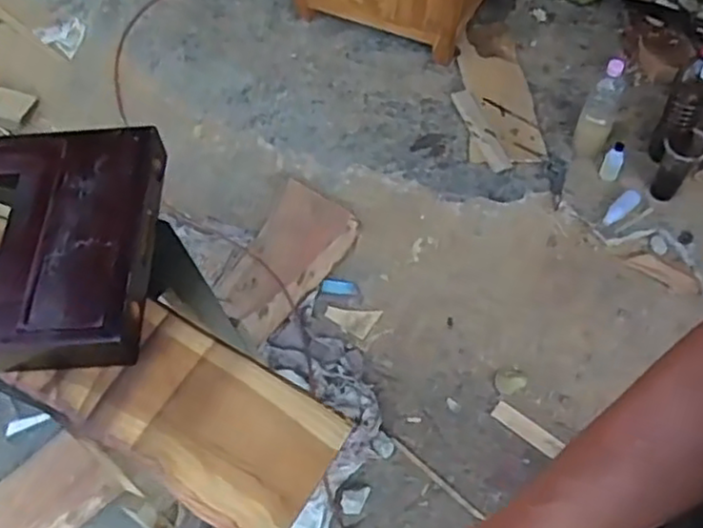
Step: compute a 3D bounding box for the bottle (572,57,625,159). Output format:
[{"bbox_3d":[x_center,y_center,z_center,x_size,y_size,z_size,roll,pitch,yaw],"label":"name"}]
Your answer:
[{"bbox_3d":[0.586,-0.368,1.613,0.083,0.251,0.077,22,61,17],"label":"bottle"}]

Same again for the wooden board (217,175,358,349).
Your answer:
[{"bbox_3d":[-0.171,-0.021,1.671,0.232,0.035,0.411,35,68,7],"label":"wooden board"}]

